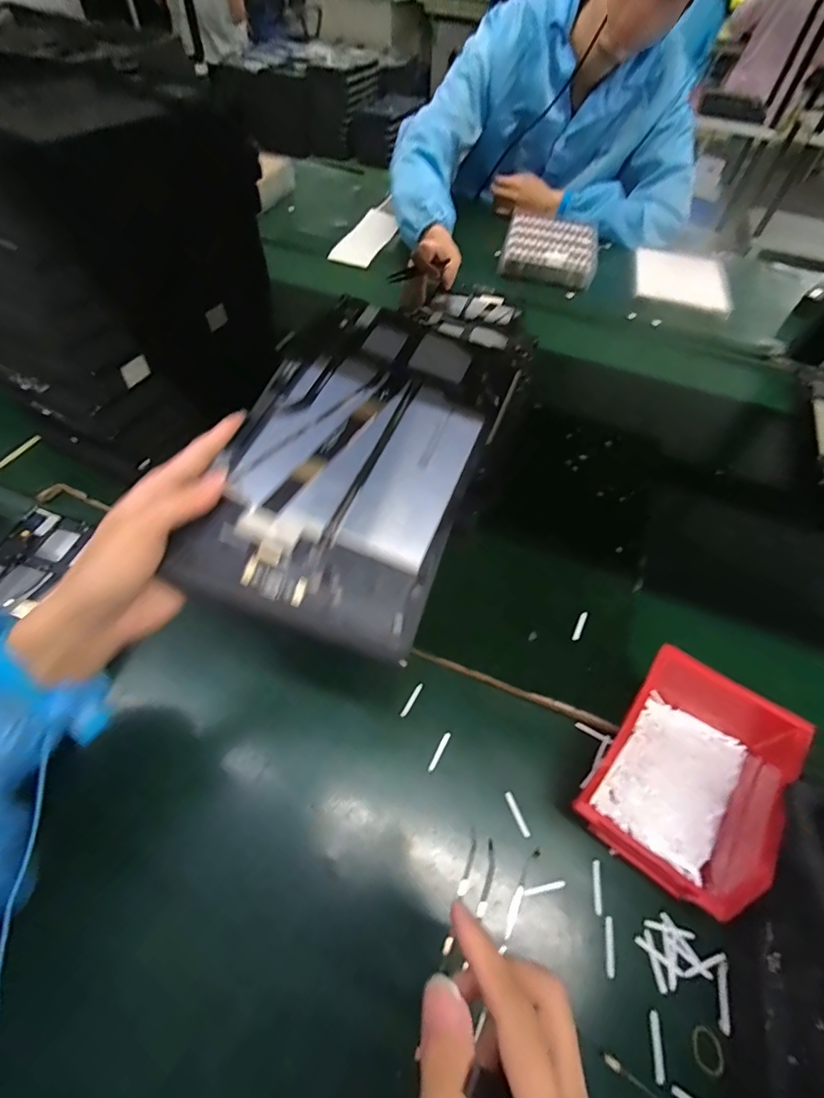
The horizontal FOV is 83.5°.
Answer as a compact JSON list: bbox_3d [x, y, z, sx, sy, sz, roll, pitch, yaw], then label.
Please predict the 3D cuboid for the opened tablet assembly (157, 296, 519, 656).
[{"bbox_3d":[-0.033,-0.065,0.302,0.153,0.006,0.243,22,64,6],"label":"opened tablet assembly"}]

